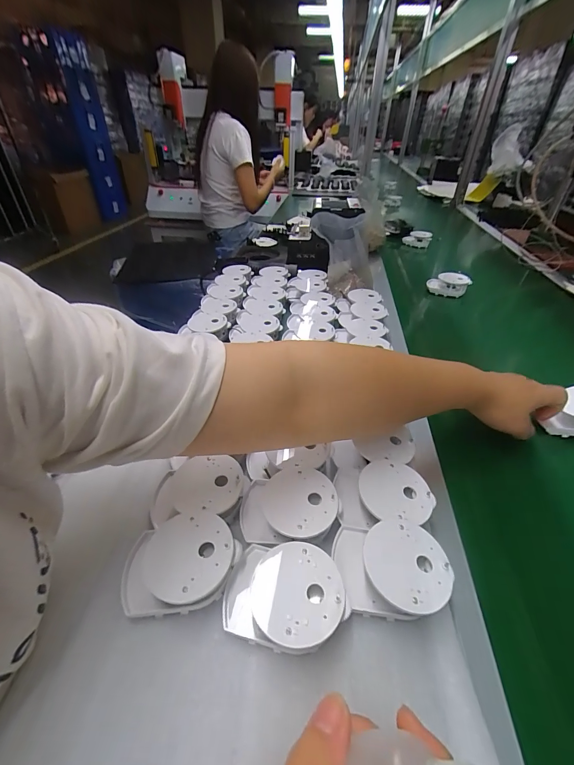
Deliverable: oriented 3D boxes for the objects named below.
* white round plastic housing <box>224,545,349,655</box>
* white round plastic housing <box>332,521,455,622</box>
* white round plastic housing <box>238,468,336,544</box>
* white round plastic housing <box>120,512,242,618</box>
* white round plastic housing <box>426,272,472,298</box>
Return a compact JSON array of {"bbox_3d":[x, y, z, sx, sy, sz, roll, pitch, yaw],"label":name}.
[{"bbox_3d":[-0.002,0.153,0.235,0.084,0.032,0.061,8,38,8],"label":"white round plastic housing"},{"bbox_3d":[0.079,0.143,0.249,0.080,0.033,0.062,5,38,4],"label":"white round plastic housing"},{"bbox_3d":[0.001,0.107,0.282,0.081,0.022,0.063,3,38,2],"label":"white round plastic housing"},{"bbox_3d":[-0.080,0.139,0.251,0.083,0.033,0.061,-2,38,-5],"label":"white round plastic housing"},{"bbox_3d":[0.358,-0.219,0.723,0.084,0.040,0.059,29,45,31],"label":"white round plastic housing"}]

